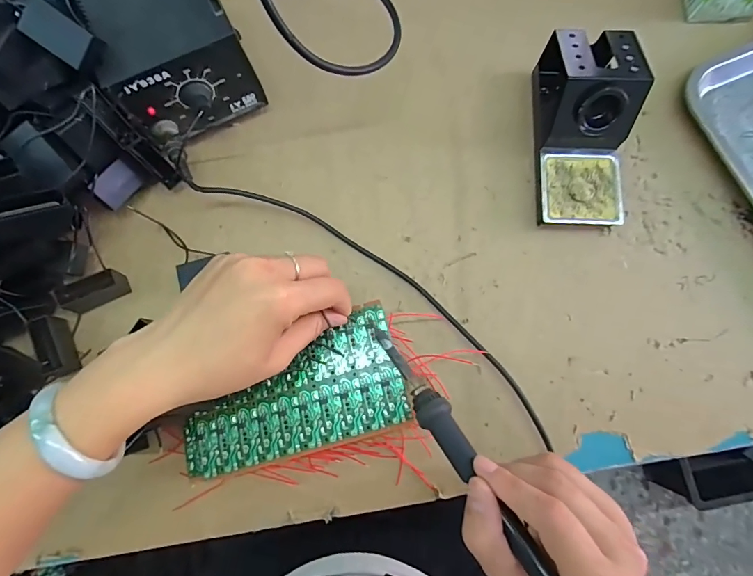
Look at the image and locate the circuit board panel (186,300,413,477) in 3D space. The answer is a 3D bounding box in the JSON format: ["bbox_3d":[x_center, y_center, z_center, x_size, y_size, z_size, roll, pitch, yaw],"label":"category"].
[{"bbox_3d":[-0.067,0.079,0.307,0.170,0.008,0.088,-16,76,1],"label":"circuit board panel"}]

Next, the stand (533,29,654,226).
[{"bbox_3d":[0.185,-0.140,0.353,0.071,0.074,0.159,2,80,1],"label":"stand"}]

